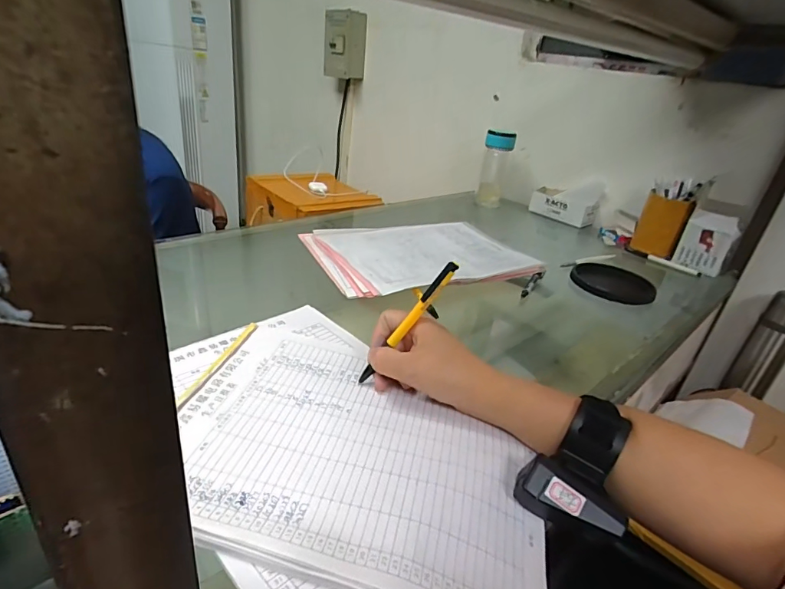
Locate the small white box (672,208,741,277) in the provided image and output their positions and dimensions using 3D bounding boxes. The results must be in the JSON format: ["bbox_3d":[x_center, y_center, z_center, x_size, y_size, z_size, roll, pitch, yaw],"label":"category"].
[{"bbox_3d":[0.553,-0.092,0.784,0.071,0.105,0.021,23,32,28],"label":"small white box"}]

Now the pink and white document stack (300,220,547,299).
[{"bbox_3d":[0.049,-0.069,0.708,0.330,0.019,0.238,-7,31,-25],"label":"pink and white document stack"}]

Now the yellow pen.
[{"bbox_3d":[0.013,0.026,0.386,0.011,0.135,0.009,30,16,-31],"label":"yellow pen"}]

